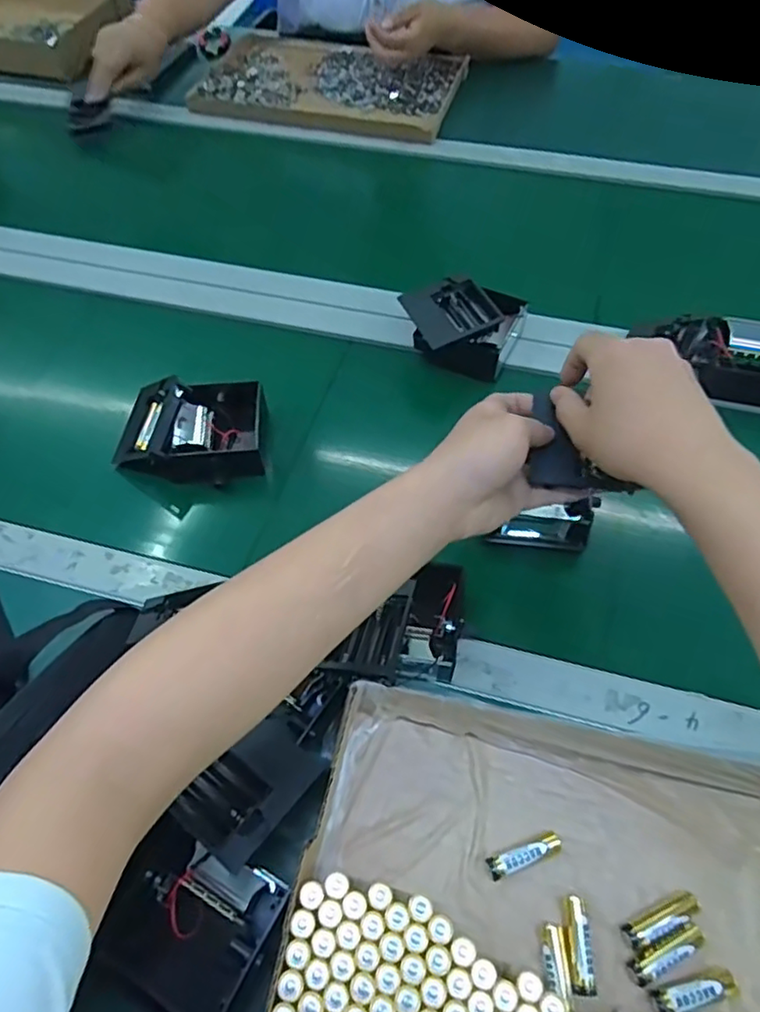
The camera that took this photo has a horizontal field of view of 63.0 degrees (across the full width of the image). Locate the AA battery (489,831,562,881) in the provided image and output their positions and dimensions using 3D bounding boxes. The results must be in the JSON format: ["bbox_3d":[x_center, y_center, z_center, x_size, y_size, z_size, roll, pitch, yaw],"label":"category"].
[{"bbox_3d":[0.093,0.223,0.397,0.051,0.014,0.012,-16,59,-9],"label":"AA battery"}]

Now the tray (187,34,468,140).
[{"bbox_3d":[-0.077,-0.674,0.982,0.398,0.032,0.272,13,59,8],"label":"tray"}]

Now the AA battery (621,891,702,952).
[{"bbox_3d":[0.173,0.251,0.378,0.054,0.011,0.015,-19,60,-11],"label":"AA battery"}]

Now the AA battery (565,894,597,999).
[{"bbox_3d":[0.120,0.264,0.372,0.017,0.013,0.049,0,58,1],"label":"AA battery"}]

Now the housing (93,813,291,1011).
[{"bbox_3d":[-0.113,0.248,0.369,0.091,0.025,0.080,21,61,13],"label":"housing"}]

